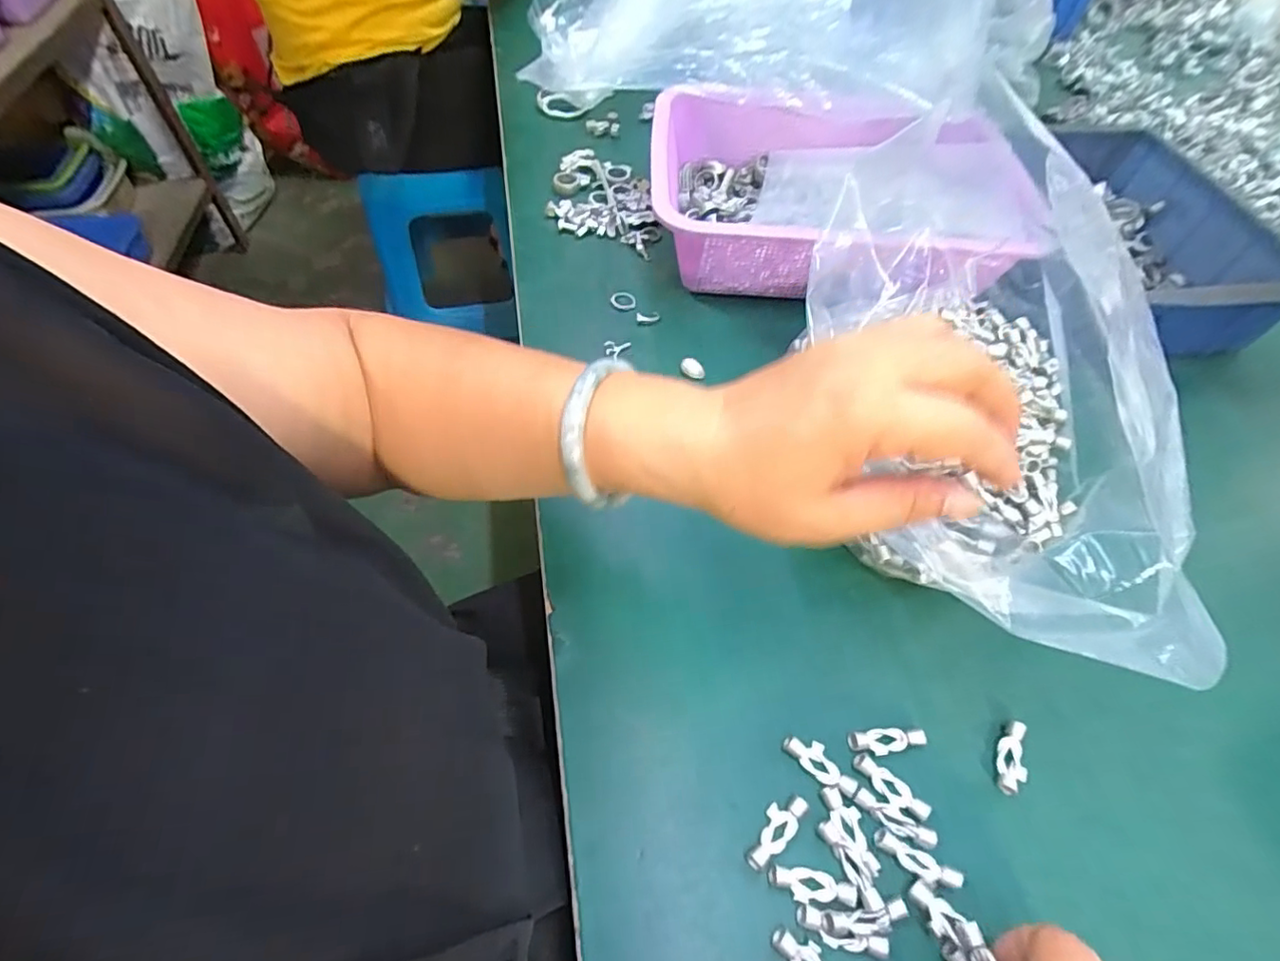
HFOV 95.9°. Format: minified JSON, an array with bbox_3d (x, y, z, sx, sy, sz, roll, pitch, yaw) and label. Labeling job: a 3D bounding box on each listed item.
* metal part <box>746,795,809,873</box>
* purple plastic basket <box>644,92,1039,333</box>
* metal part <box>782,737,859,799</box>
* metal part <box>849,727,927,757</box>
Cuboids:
[{"bbox_3d":[0.064,0.163,0.269,0.015,0.004,0.038,34,62,19],"label":"metal part"},{"bbox_3d":[0.149,-0.241,0.493,0.272,0.082,0.218,2,56,0],"label":"purple plastic basket"},{"bbox_3d":[0.090,0.140,0.285,0.037,0.004,0.015,38,64,21],"label":"metal part"},{"bbox_3d":[0.126,0.132,0.293,0.039,0.005,0.012,-5,57,-4],"label":"metal part"}]

